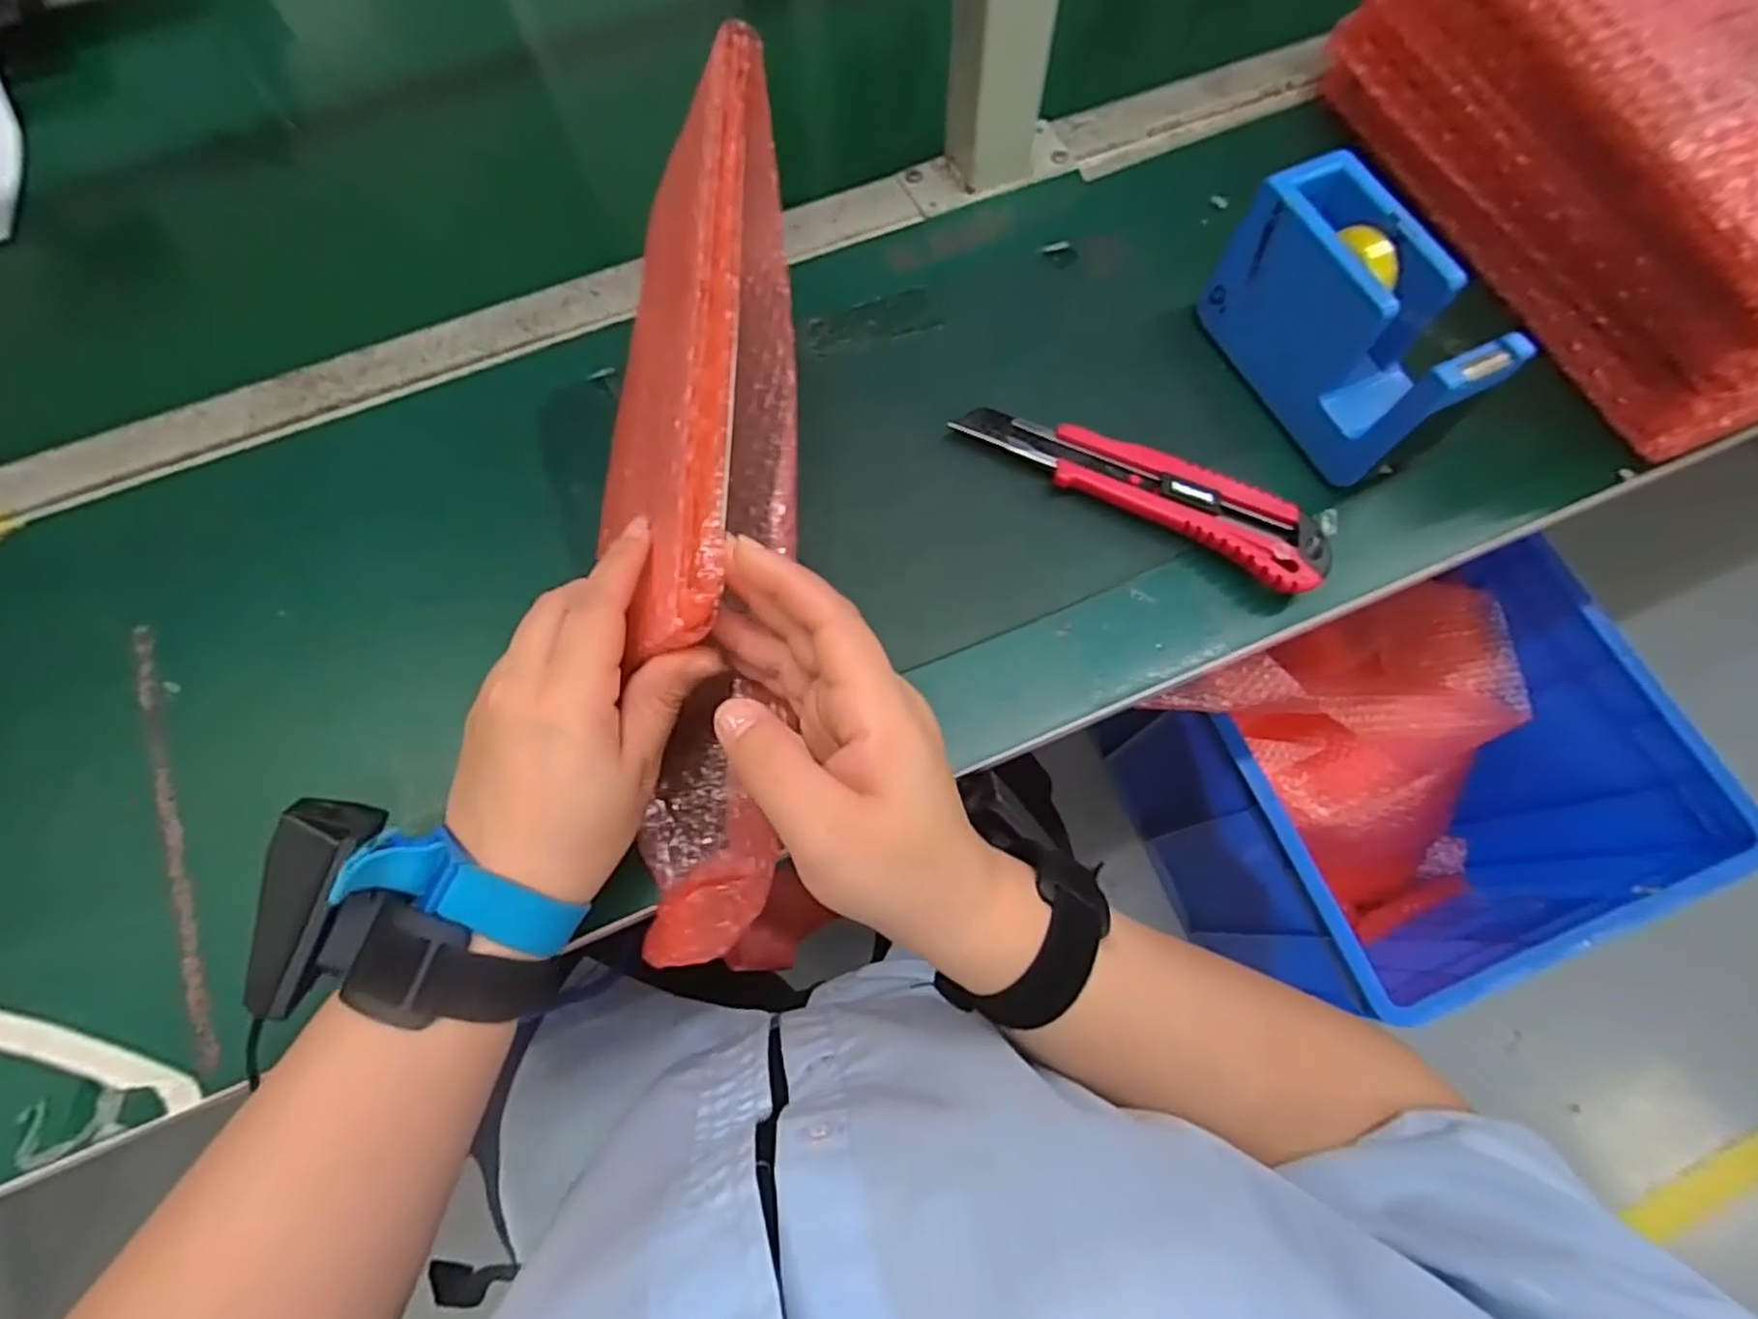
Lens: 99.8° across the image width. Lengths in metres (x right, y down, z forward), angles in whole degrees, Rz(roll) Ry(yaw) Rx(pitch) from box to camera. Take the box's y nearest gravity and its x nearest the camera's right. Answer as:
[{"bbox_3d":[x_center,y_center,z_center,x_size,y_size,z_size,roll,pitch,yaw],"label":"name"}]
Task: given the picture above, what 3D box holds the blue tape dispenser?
[{"bbox_3d":[0.217,-0.155,0.353,0.054,0.087,0.131,-26,73,-8],"label":"blue tape dispenser"}]

